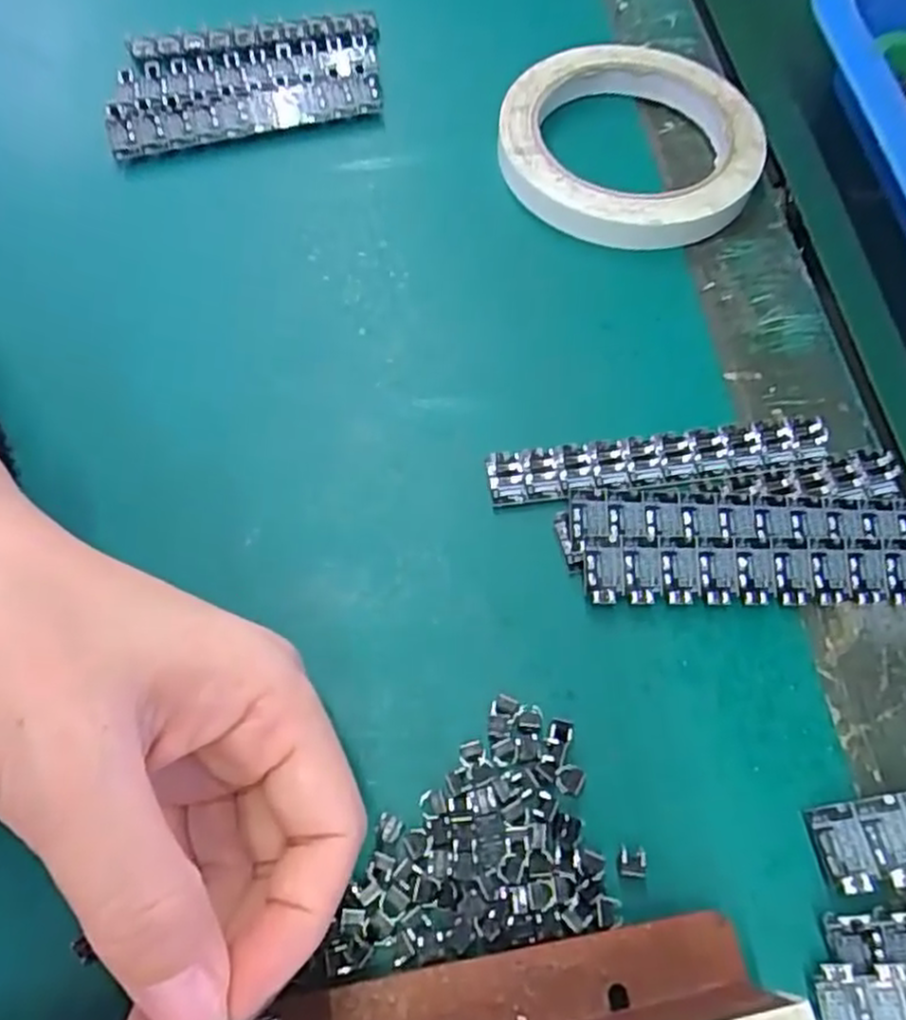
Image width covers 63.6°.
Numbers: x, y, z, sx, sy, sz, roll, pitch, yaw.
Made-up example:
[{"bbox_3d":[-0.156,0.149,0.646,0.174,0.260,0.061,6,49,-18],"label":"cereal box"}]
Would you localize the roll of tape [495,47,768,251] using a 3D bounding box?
[{"bbox_3d":[0.070,-0.147,0.294,0.101,0.017,0.097,4,63,2],"label":"roll of tape"}]

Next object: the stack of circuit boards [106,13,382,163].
[{"bbox_3d":[-0.085,-0.182,0.308,0.110,0.013,0.069,-11,64,-5],"label":"stack of circuit boards"}]

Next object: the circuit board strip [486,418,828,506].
[{"bbox_3d":[0.066,-0.017,0.233,0.109,0.004,0.018,-8,63,-4],"label":"circuit board strip"}]

